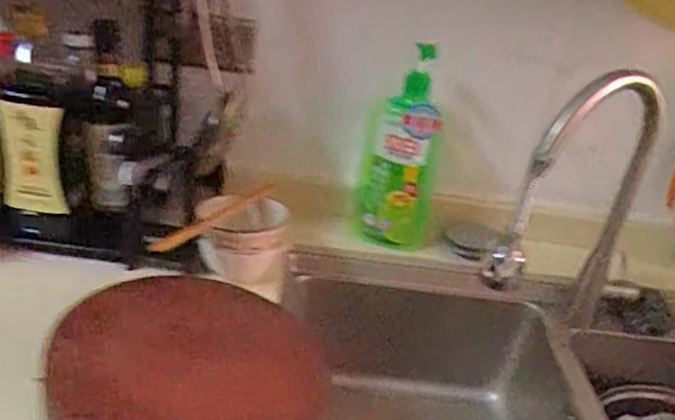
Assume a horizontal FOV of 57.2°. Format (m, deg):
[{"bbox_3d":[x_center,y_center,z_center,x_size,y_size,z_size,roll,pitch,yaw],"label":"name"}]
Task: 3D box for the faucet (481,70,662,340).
[{"bbox_3d":[0.286,0.011,0.744,0.262,0.354,0.049,-9,34,-26],"label":"faucet"}]

